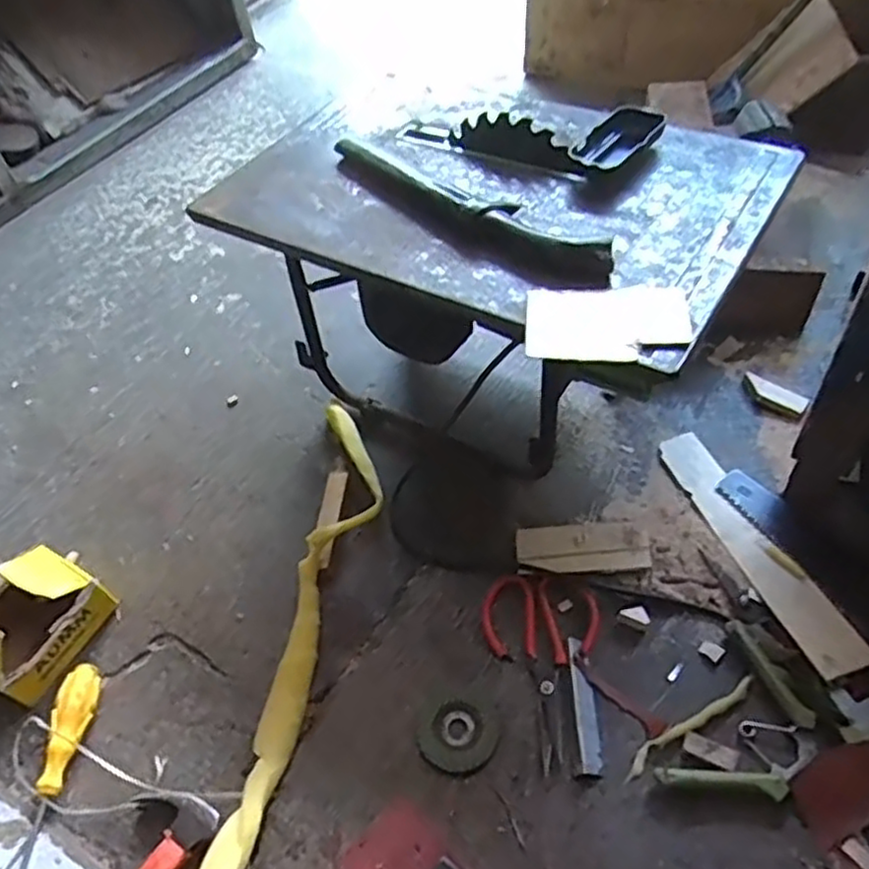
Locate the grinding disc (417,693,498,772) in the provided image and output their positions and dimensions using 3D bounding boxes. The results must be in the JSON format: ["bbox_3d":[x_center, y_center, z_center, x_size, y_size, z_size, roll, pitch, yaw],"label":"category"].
[{"bbox_3d":[0.020,0.251,0.604,0.062,0.004,0.061,-3,50,4],"label":"grinding disc"}]

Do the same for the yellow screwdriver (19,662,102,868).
[{"bbox_3d":[-0.316,0.298,0.585,0.028,0.021,0.225,-4,50,3],"label":"yellow screwdriver"}]

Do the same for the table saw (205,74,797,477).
[{"bbox_3d":[0.064,-0.160,0.755,0.474,0.254,0.337,27,58,25],"label":"table saw"}]

